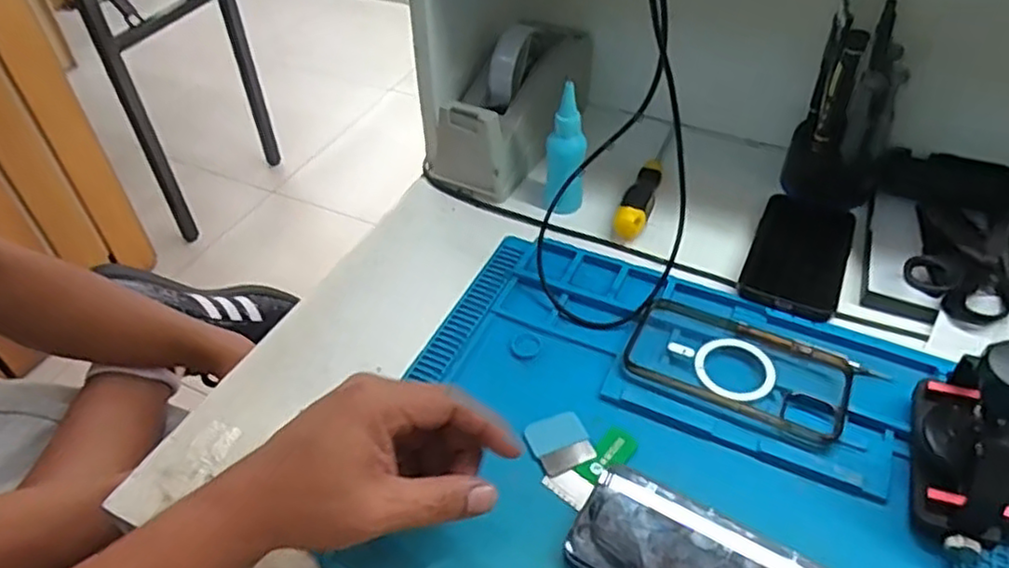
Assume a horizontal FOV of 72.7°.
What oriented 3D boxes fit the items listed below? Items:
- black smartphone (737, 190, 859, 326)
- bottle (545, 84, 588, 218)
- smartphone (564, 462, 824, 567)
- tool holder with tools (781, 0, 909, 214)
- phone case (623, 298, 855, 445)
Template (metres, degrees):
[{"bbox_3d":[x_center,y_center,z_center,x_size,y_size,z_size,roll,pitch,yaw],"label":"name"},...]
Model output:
[{"bbox_3d":[0.251,-0.029,0.580,0.075,0.005,0.149,19,50,19],"label":"black smartphone"},{"bbox_3d":[0.054,-0.121,0.607,0.034,0.109,0.036,5,47,7],"label":"bottle"},{"bbox_3d":[0.113,0.165,0.399,0.144,0.014,0.072,23,52,22],"label":"smartphone"},{"bbox_3d":[0.303,-0.151,0.595,0.079,0.147,0.070,21,51,20],"label":"tool holder with tools"},{"bbox_3d":[0.171,0.058,0.503,0.149,0.009,0.085,22,51,21],"label":"phone case"}]

